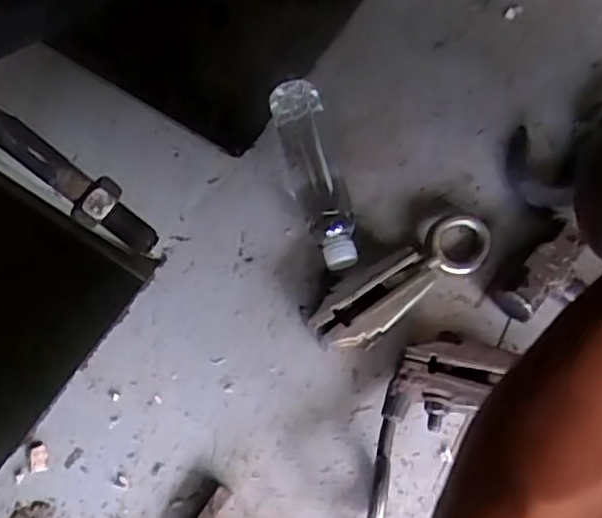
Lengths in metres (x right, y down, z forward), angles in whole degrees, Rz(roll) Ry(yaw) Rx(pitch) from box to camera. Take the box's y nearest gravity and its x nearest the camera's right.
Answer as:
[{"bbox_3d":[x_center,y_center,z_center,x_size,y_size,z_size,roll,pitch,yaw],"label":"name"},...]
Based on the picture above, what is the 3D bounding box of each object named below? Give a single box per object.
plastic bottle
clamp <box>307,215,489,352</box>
[{"bbox_3d":[0.013,-0.089,0.639,0.053,0.048,0.208,-13,70,-2],"label":"plastic bottle"},{"bbox_3d":[0.104,0.021,0.611,0.209,0.048,0.065,-37,73,-11],"label":"clamp"}]

